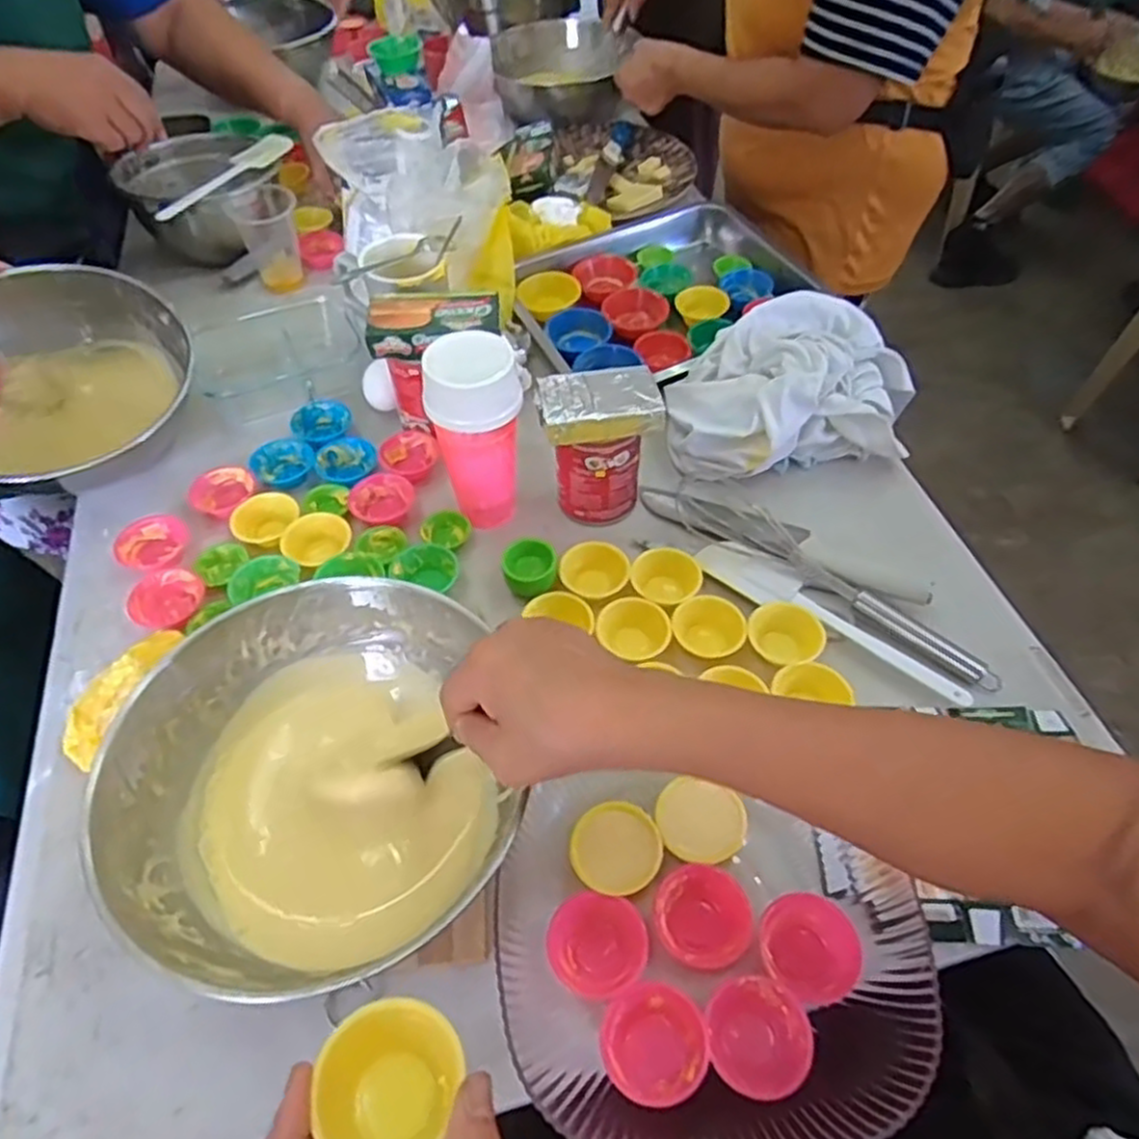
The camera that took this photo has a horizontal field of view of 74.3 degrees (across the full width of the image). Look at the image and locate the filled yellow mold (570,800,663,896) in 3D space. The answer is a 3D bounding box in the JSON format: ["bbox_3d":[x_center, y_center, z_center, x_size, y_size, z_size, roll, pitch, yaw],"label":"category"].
[{"bbox_3d":[0.030,0.178,0.474,0.055,0.029,0.051,0,53,0],"label":"filled yellow mold"}]

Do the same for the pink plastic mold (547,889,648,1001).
[{"bbox_3d":[0.016,0.221,0.442,0.057,0.023,0.055,0,53,0],"label":"pink plastic mold"}]

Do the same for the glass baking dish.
[{"bbox_3d":[-0.296,-0.216,0.776,0.160,0.049,0.123,-17,55,-12],"label":"glass baking dish"}]

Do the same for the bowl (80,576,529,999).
[{"bbox_3d":[-0.154,0.131,0.467,0.214,0.099,0.232,0,53,0],"label":"bowl"}]

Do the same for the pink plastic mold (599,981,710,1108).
[{"bbox_3d":[0.046,0.260,0.413,0.055,0.029,0.055,0,53,0],"label":"pink plastic mold"}]

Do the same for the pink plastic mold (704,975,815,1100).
[{"bbox_3d":[0.103,0.257,0.414,0.055,0.031,0.055,0,53,0],"label":"pink plastic mold"}]

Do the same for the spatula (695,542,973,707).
[{"bbox_3d":[0.204,0.035,0.593,0.226,0.015,0.033,31,59,22],"label":"spatula"}]

